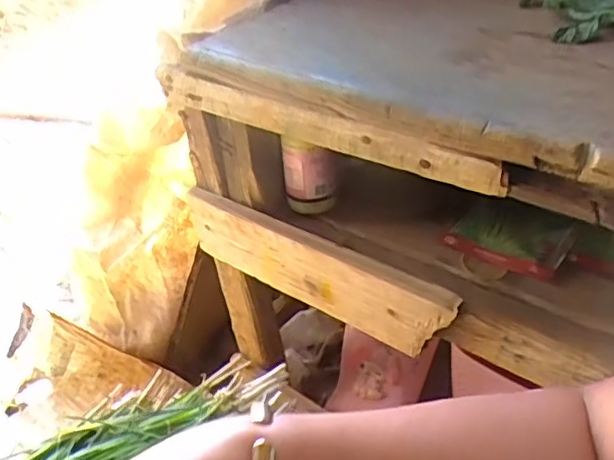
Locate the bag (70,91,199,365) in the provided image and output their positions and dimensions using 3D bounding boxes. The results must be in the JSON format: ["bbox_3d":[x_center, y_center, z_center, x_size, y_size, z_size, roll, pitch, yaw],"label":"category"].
[{"bbox_3d":[-0.272,0.003,0.927,0.189,0.404,0.086,17,18,24],"label":"bag"}]

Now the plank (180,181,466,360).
[{"bbox_3d":[-0.003,0.040,0.645,0.331,0.102,0.020,24,44,30],"label":"plank"}]

